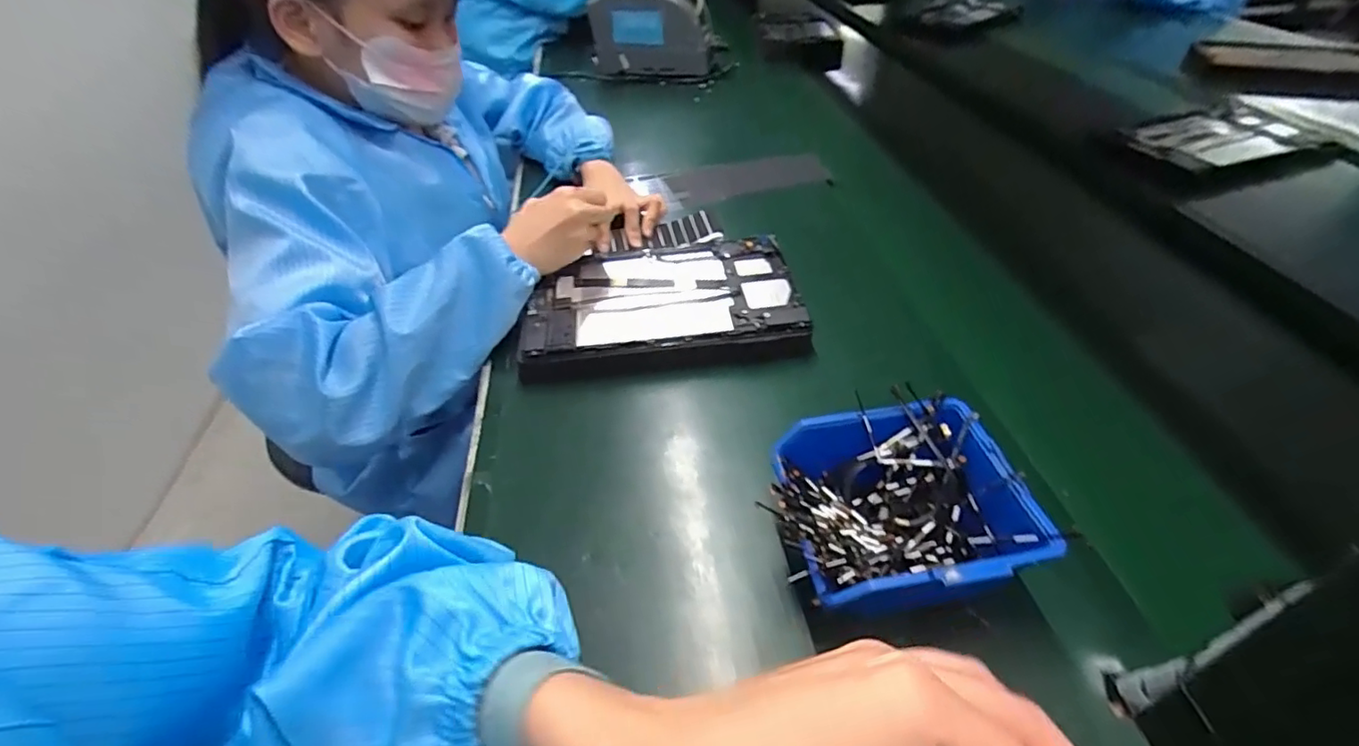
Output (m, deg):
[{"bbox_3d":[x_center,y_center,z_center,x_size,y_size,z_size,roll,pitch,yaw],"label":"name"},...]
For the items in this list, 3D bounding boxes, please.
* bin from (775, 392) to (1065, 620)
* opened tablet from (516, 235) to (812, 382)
[{"bbox_3d":[0.126,0.084,0.344,0.123,0.060,0.118,-10,42,-5],"label":"bin"},{"bbox_3d":[-0.016,-0.062,0.542,0.239,0.033,0.155,-8,42,-3],"label":"opened tablet"}]

